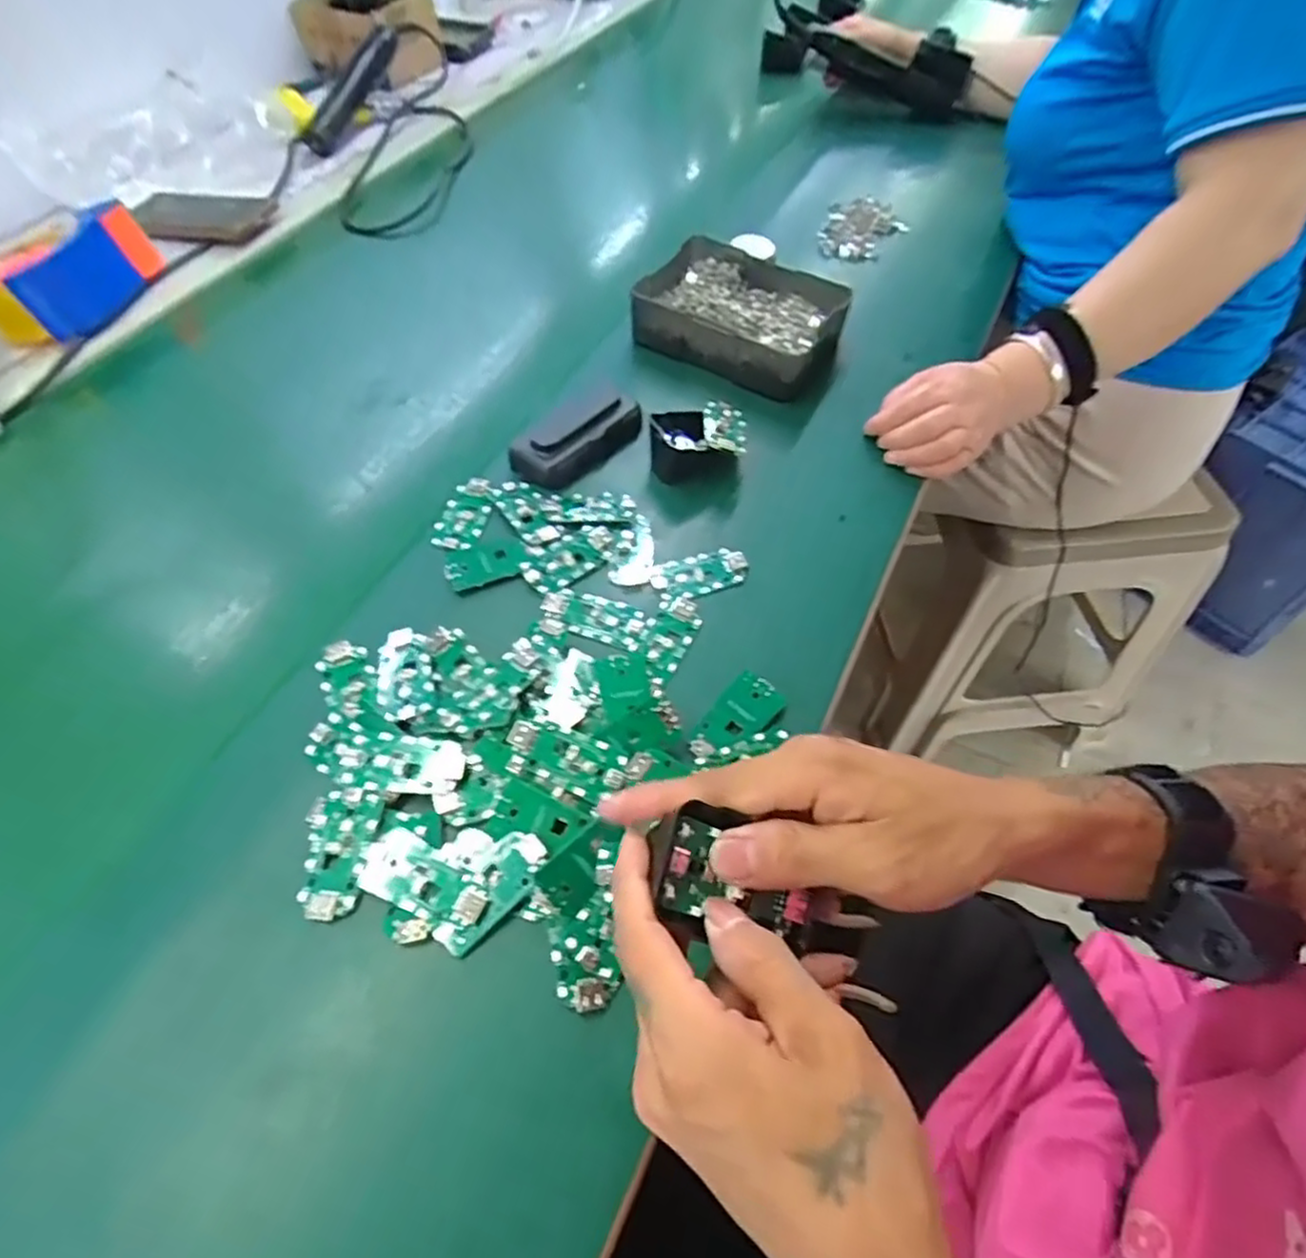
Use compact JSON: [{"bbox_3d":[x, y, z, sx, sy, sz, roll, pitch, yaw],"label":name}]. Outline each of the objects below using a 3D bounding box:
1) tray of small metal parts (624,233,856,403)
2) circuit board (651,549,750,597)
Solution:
[{"bbox_3d":[0.077,-0.273,0.604,0.171,0.044,0.136,25,59,17],"label":"tray of small metal parts"},{"bbox_3d":[0.031,-0.038,0.471,0.064,0.004,0.033,-9,56,-6],"label":"circuit board"}]

